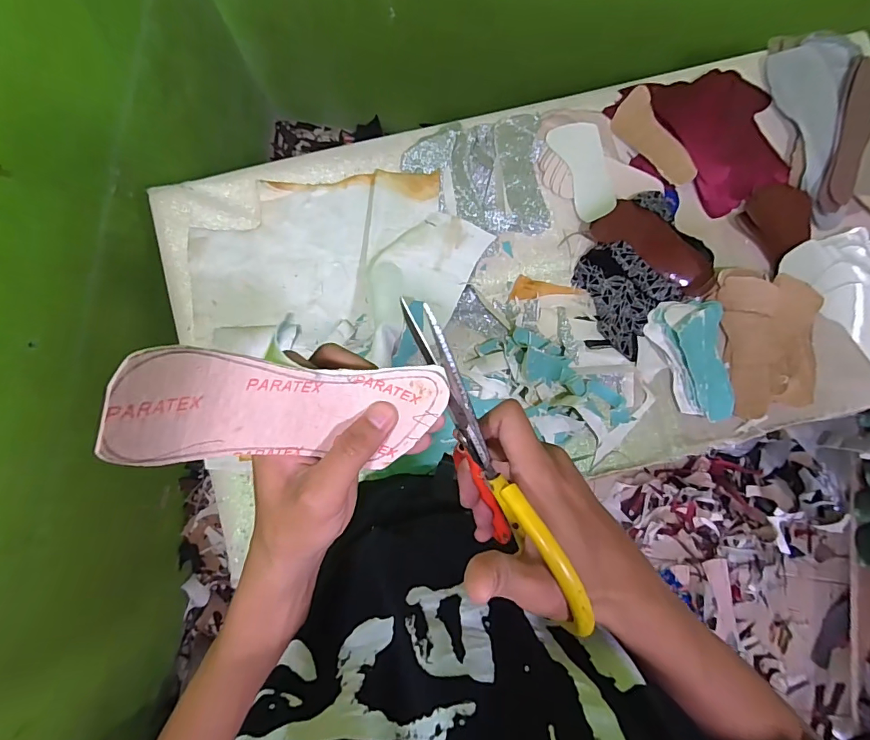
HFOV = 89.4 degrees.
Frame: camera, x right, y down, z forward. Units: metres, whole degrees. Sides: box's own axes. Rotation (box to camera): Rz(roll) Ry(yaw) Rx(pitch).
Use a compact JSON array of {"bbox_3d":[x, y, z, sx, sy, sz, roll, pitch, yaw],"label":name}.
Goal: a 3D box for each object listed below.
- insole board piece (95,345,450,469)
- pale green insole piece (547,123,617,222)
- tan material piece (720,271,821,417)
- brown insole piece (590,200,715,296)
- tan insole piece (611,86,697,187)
[{"bbox_3d":[-0.067,0.019,0.213,0.147,0.049,0.048,3,83,-39],"label":"insole board piece"},{"bbox_3d":[0.233,-0.312,0.682,0.067,0.012,0.155,-22,86,27],"label":"pale green insole piece"},{"bbox_3d":[0.518,-0.046,0.678,0.117,0.062,0.227,-7,85,-3],"label":"tan material piece"},{"bbox_3d":[0.341,-0.189,0.673,0.193,0.029,0.066,33,84,1],"label":"brown insole piece"},{"bbox_3d":[0.346,-0.366,0.704,0.066,0.010,0.169,-29,83,12],"label":"tan insole piece"}]

